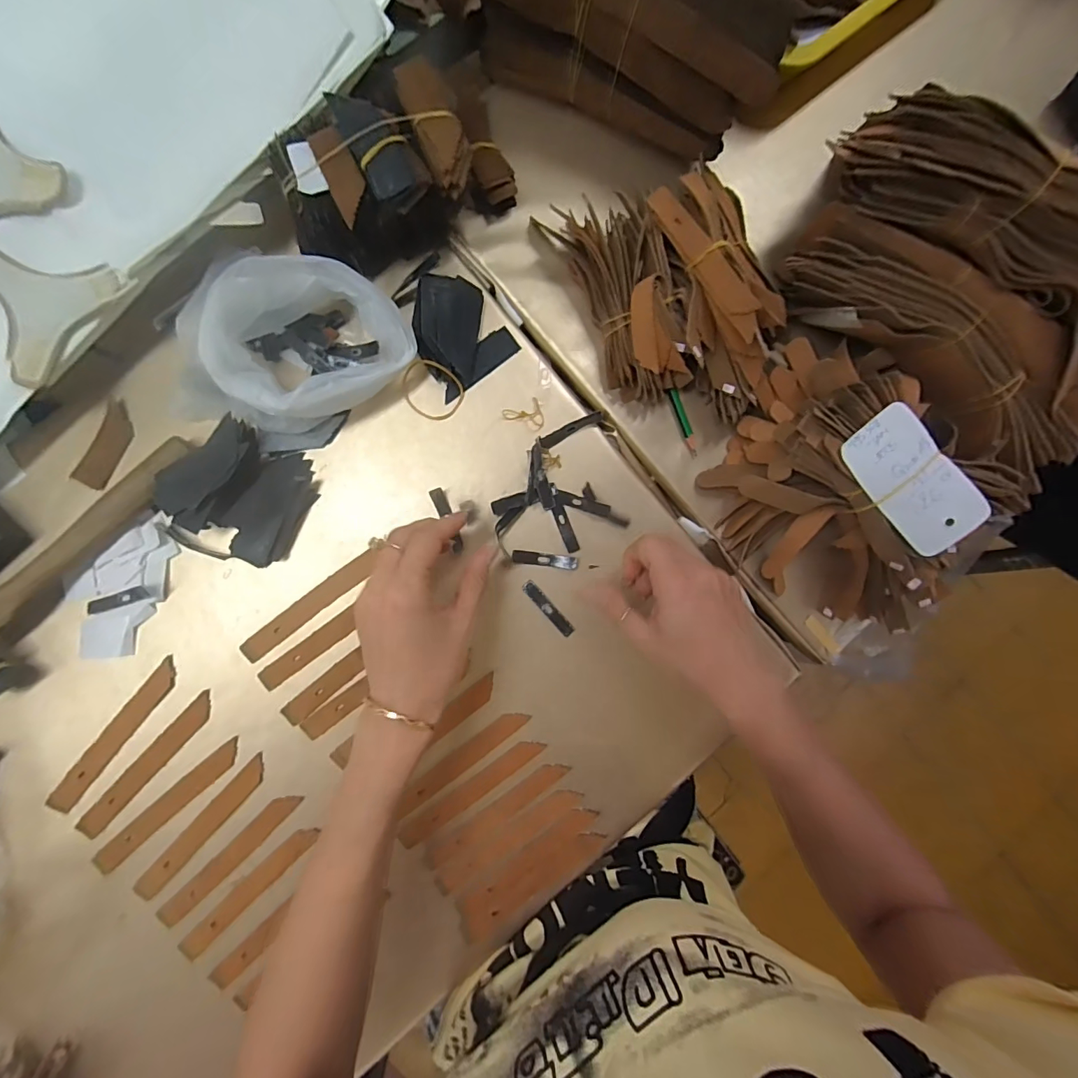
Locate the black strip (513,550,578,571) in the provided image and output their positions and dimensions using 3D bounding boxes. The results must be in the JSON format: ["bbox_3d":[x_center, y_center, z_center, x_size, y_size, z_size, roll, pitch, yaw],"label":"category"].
[{"bbox_3d":[0.006,0.017,0.369,0.052,0.008,0.010,7,88,-5],"label":"black strip"}]

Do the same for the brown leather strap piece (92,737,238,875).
[{"bbox_3d":[-0.272,0.195,0.344,0.122,0.005,0.017,-42,93,-4],"label":"brown leather strap piece"}]

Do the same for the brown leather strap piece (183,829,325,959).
[{"bbox_3d":[-0.216,0.261,0.347,0.016,0.005,0.117,45,86,-3],"label":"brown leather strap piece"}]

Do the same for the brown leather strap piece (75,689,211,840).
[{"bbox_3d":[-0.288,0.164,0.343,0.020,0.005,0.124,43,86,-3],"label":"brown leather strap piece"}]

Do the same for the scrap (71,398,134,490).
[{"bbox_3d":[-0.321,-0.069,0.347,0.024,0.004,0.065,29,87,-4],"label":"scrap"}]

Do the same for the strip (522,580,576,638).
[{"bbox_3d":[0.008,0.055,0.370,0.010,0.004,0.054,-41,93,-4],"label":"strip"}]

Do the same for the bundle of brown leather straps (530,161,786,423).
[{"bbox_3d":[0.108,-0.183,0.348,0.141,0.072,0.192,-21,91,-5],"label":"bundle of brown leather straps"}]

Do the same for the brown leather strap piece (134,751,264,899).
[{"bbox_3d":[-0.244,0.209,0.340,0.019,0.005,0.119,42,86,-3],"label":"brown leather strap piece"}]

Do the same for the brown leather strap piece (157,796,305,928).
[{"bbox_3d":[-0.231,0.236,0.347,0.124,0.004,0.016,-44,93,-4],"label":"brown leather strap piece"}]

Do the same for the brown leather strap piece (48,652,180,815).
[{"bbox_3d":[-0.309,0.143,0.342,0.018,0.004,0.126,38,86,-3],"label":"brown leather strap piece"}]

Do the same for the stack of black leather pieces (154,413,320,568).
[{"bbox_3d":[-0.221,-0.032,0.341,0.090,0.033,0.096,26,87,-4],"label":"stack of black leather pieces"}]

